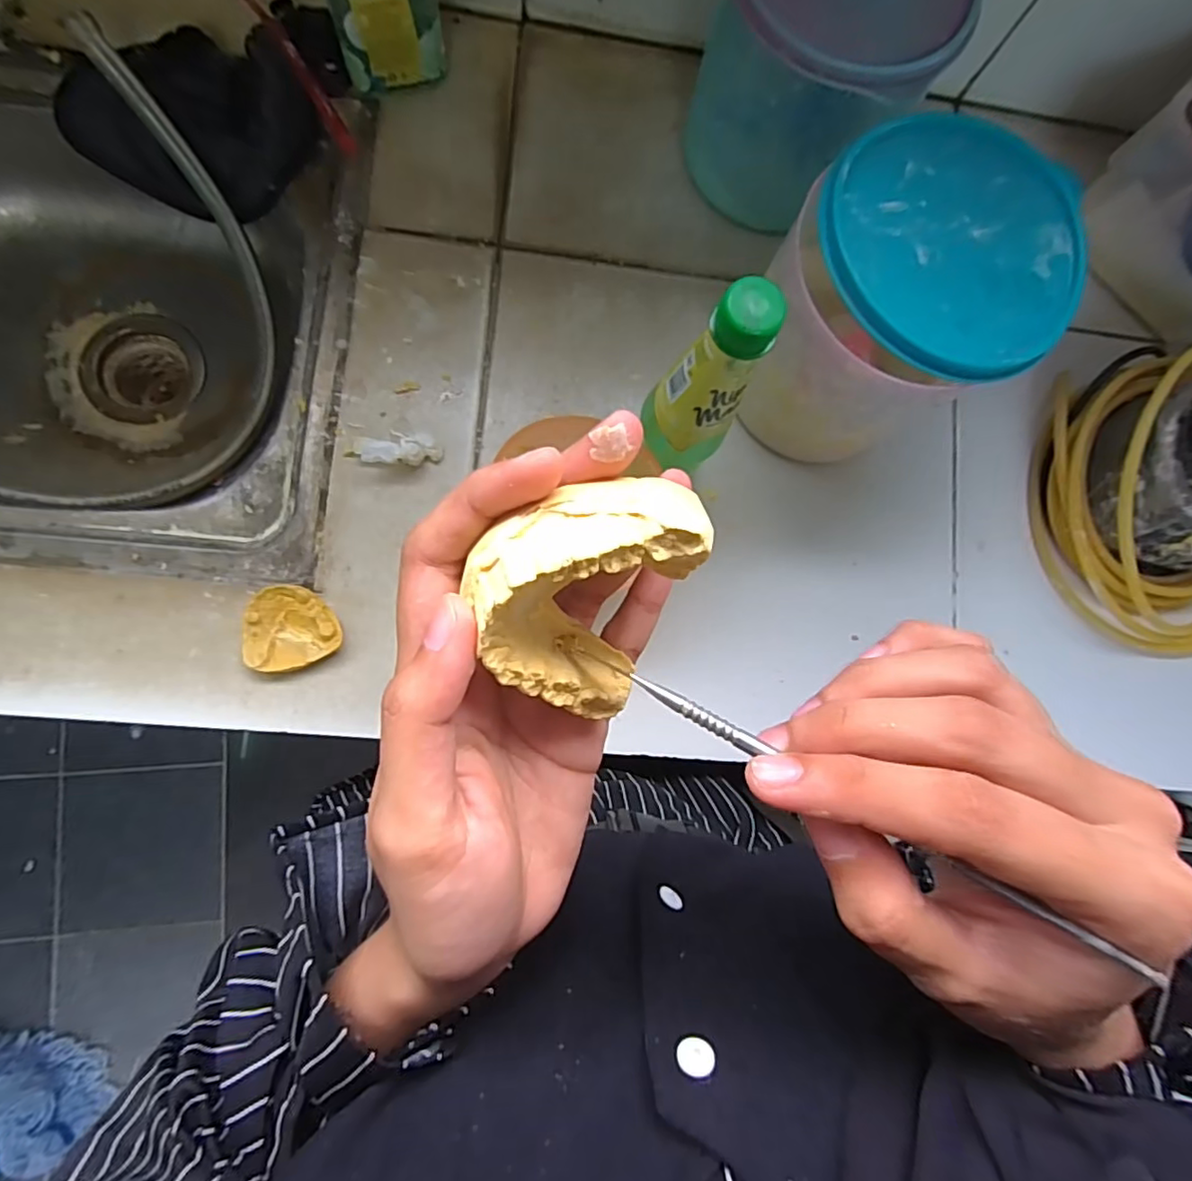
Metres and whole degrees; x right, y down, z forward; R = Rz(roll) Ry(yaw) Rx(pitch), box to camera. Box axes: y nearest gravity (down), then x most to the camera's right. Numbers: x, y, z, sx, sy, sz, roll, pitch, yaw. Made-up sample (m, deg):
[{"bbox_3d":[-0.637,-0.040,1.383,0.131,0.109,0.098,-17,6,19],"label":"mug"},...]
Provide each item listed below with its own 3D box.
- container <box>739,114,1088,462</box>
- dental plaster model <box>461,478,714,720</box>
[{"bbox_3d":[0.196,-0.190,0.427,0.162,0.164,0.186,30,81,-2],"label":"container"},{"bbox_3d":[-0.005,-0.001,0.156,0.049,0.043,0.059,22,82,-3],"label":"dental plaster model"}]

